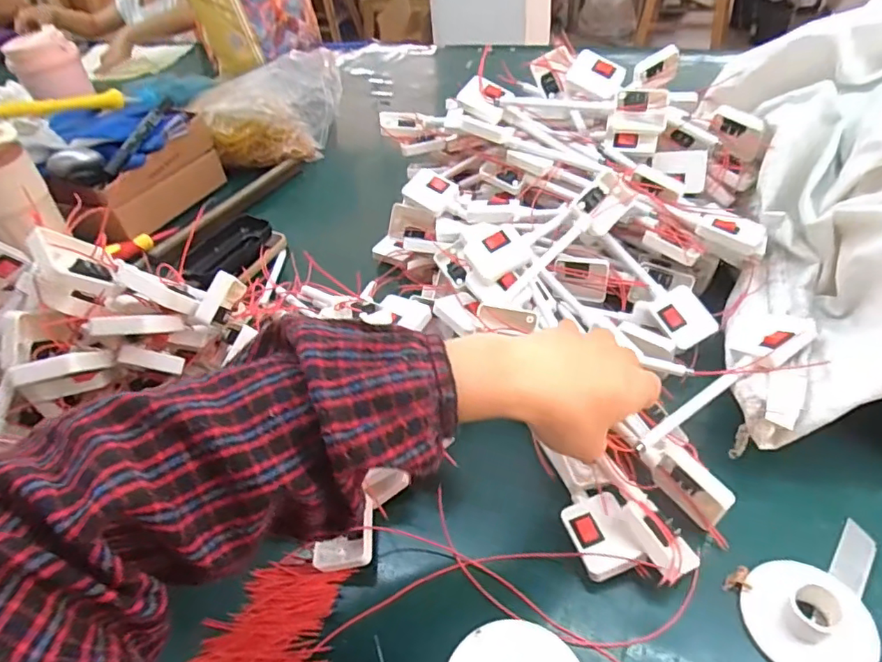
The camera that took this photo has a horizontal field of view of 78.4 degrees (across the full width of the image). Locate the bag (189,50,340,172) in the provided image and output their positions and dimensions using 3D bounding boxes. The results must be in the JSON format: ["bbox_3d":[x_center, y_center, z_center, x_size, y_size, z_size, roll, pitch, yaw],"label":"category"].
[{"bbox_3d":[-0.246,-0.326,0.803,0.205,0.110,0.143,-15,43,-8],"label":"bag"}]

